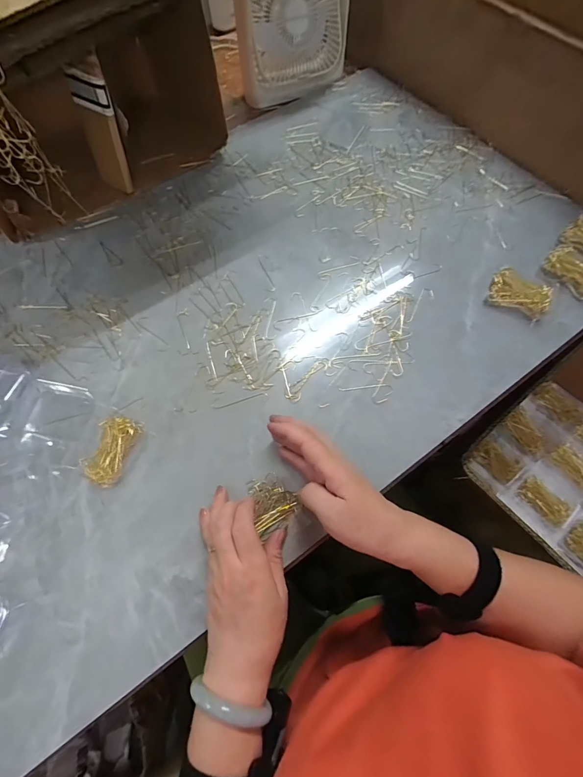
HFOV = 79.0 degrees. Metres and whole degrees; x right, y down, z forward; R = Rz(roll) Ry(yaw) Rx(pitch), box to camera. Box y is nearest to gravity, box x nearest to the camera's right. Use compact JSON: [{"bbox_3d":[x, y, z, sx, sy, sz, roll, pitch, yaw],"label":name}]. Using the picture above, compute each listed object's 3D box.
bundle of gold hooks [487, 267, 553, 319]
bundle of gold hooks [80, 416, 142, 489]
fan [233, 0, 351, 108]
[{"bbox_3d":[0.287,-0.120,0.442,0.067,0.022,0.046,20,68,9],"label":"bundle of gold hooks"},{"bbox_3d":[-0.194,0.066,0.379,0.044,0.015,0.071,18,68,9],"label":"bundle of gold hooks"},{"bbox_3d":[0.001,-0.639,0.565,0.186,0.243,0.089,-33,70,-13],"label":"fan"}]

